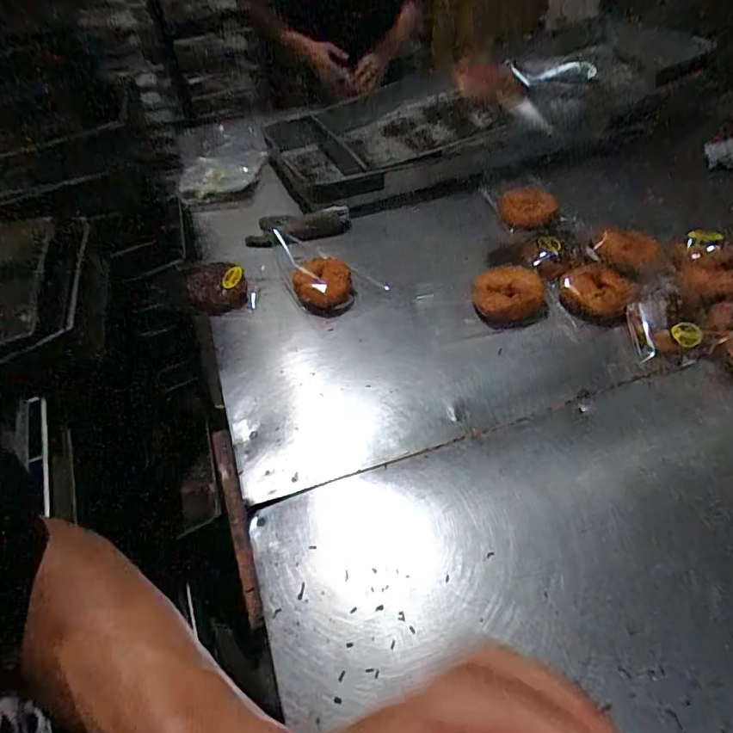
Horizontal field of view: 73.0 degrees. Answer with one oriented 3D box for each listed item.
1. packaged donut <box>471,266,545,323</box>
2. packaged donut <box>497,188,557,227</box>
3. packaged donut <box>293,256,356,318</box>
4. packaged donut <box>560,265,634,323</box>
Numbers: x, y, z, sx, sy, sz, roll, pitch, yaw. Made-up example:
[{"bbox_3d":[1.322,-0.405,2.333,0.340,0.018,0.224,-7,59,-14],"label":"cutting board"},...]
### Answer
[{"bbox_3d":[0.204,-0.104,0.718,0.099,0.040,0.089,4,47,11],"label":"packaged donut"},{"bbox_3d":[0.288,-0.284,0.884,0.097,0.073,0.032,5,47,12],"label":"packaged donut"},{"bbox_3d":[-0.066,-0.121,0.759,0.091,0.045,0.086,-8,46,0],"label":"packaged donut"},{"bbox_3d":[0.323,-0.106,0.698,0.090,0.024,0.090,-6,61,10],"label":"packaged donut"}]

